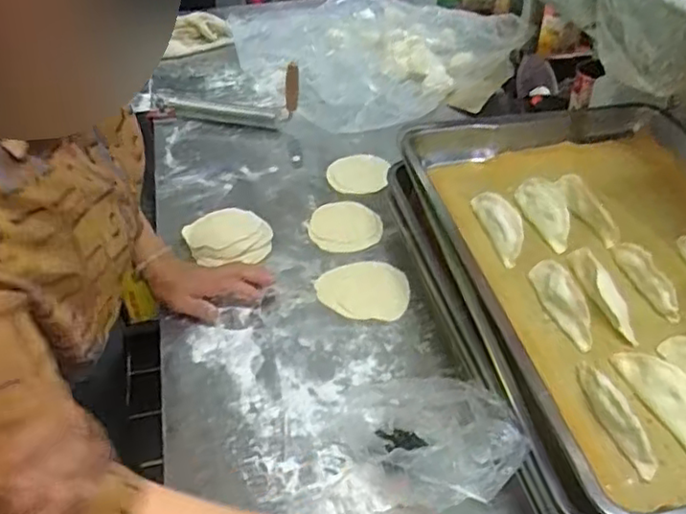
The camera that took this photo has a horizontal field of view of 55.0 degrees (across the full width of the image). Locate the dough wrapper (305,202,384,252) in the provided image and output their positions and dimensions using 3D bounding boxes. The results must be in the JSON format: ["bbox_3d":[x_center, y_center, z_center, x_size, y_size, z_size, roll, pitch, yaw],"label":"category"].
[{"bbox_3d":[0.002,-0.048,0.981,0.106,0.008,0.109,0,39,0],"label":"dough wrapper"}]

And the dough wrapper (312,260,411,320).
[{"bbox_3d":[0.026,0.043,0.883,0.120,0.005,0.108,1,42,3],"label":"dough wrapper"}]

